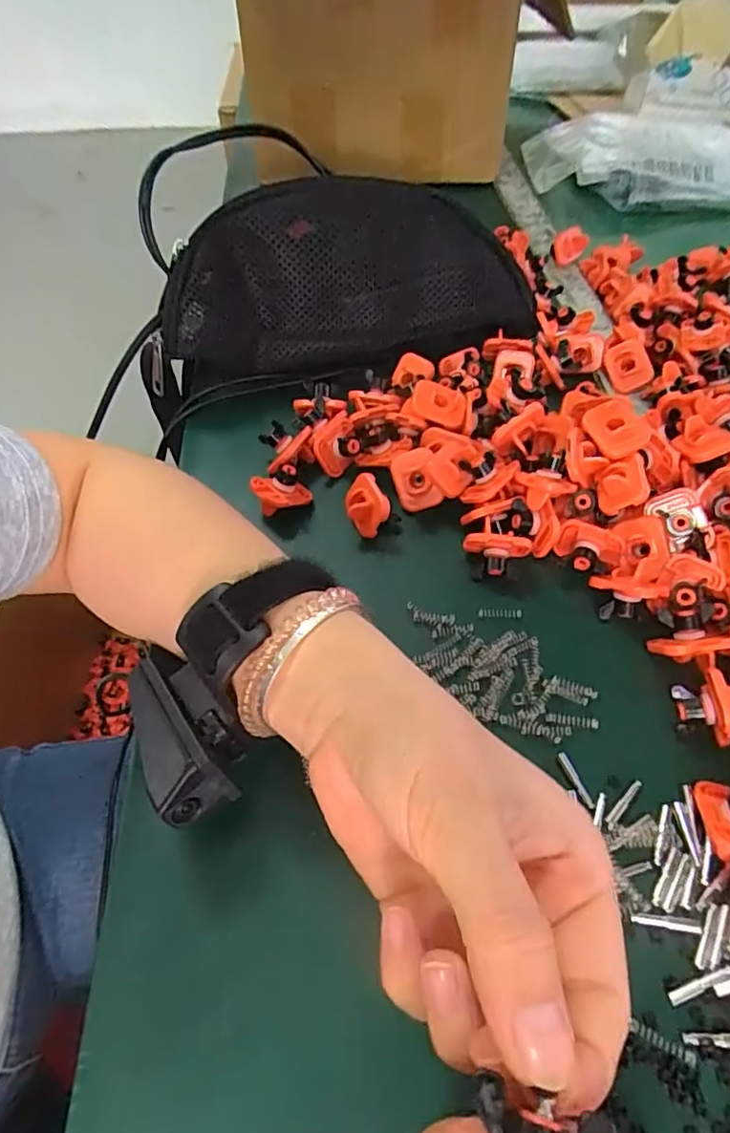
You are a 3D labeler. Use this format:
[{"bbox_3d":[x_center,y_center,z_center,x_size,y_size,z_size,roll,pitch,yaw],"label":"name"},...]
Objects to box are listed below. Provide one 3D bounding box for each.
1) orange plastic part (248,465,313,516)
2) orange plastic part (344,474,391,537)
[{"bbox_3d":[-0.049,-0.045,0.343,0.031,0.016,0.025,-27,91,-12],"label":"orange plastic part"},{"bbox_3d":[0.000,-0.035,0.337,0.023,0.020,0.031,-15,55,-10],"label":"orange plastic part"}]

